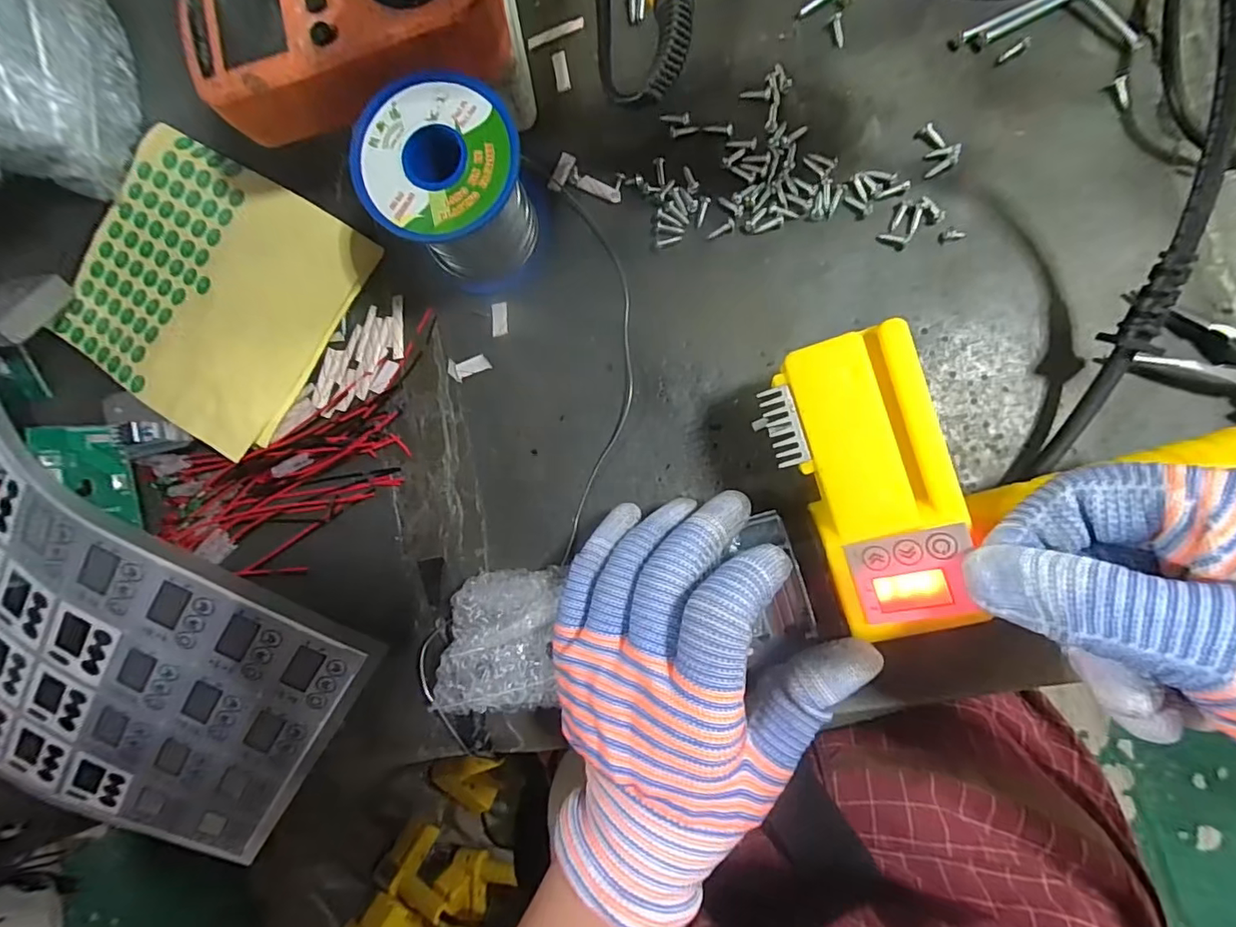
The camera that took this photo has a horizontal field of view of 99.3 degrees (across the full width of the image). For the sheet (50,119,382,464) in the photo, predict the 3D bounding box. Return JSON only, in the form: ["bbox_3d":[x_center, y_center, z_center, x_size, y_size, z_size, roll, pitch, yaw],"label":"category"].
[{"bbox_3d":[-0.220,-0.094,0.275,0.155,0.013,0.129,31,91,7],"label":"sheet"}]

